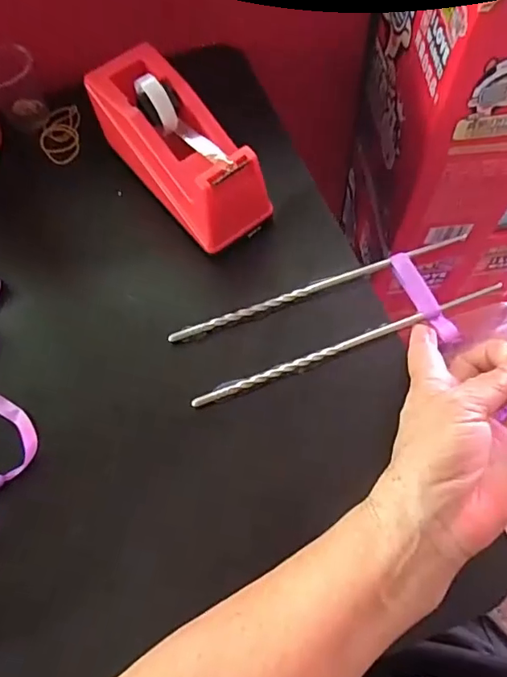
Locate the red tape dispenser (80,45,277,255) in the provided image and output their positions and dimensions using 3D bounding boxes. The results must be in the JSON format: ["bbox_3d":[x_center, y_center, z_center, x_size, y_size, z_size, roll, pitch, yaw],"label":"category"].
[{"bbox_3d":[-0.056,-0.140,0.372,0.062,0.062,0.150,-37,69,-13],"label":"red tape dispenser"}]

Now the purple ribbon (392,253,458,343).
[{"bbox_3d":[0.116,-0.029,0.351,0.013,0.009,0.073,-23,69,-8],"label":"purple ribbon"}]

